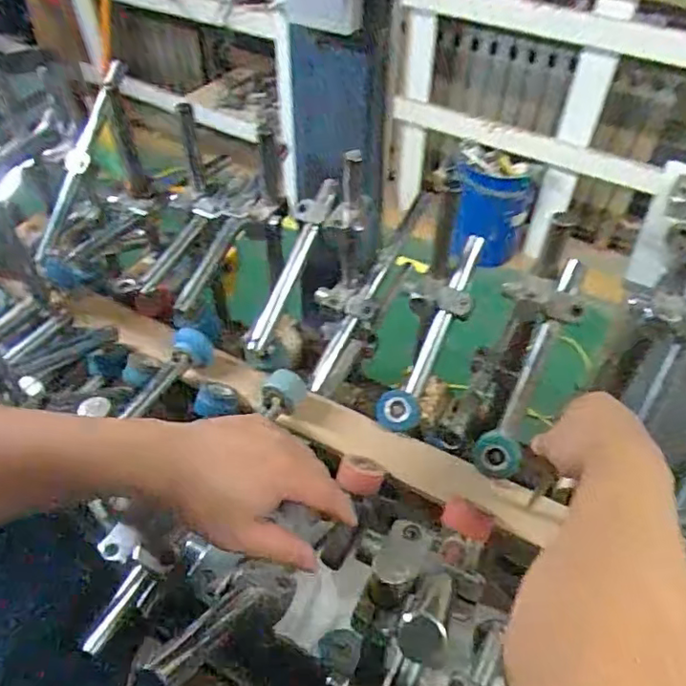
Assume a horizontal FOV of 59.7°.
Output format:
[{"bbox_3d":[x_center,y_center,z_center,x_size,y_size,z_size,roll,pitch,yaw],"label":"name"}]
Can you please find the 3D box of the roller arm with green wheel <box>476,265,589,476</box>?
[{"bbox_3d":[0.215,0.028,0.712,0.081,0.064,0.265,20,89,16],"label":"roller arm with green wheel"}]

